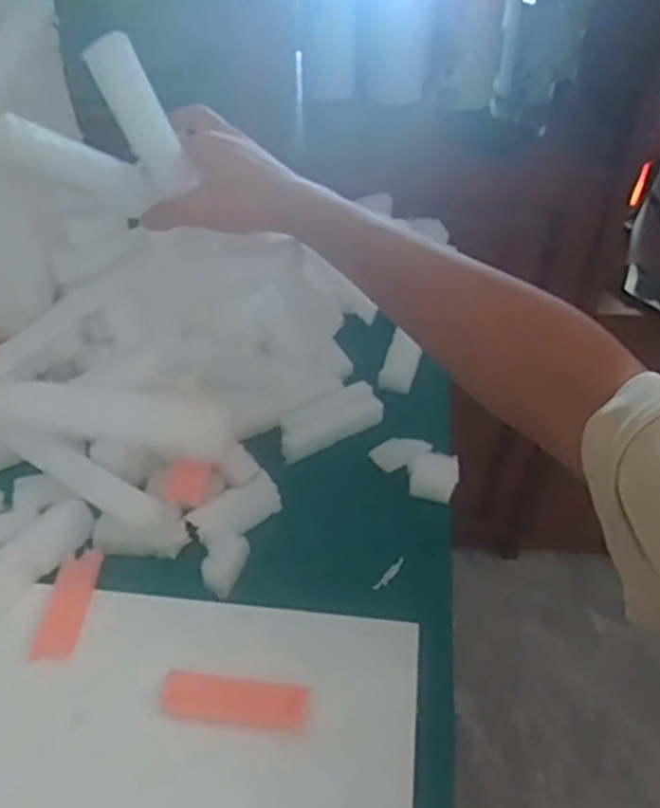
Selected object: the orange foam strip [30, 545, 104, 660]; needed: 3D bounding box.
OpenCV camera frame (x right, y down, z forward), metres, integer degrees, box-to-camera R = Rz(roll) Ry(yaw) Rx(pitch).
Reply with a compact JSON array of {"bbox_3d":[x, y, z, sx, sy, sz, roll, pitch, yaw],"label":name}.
[{"bbox_3d":[-0.177,0.135,0.495,0.027,0.004,0.083,2,44,2],"label":"orange foam strip"}]

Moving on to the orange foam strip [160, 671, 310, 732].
[{"bbox_3d":[-0.059,0.183,0.445,0.090,0.004,0.030,6,44,6],"label":"orange foam strip"}]

